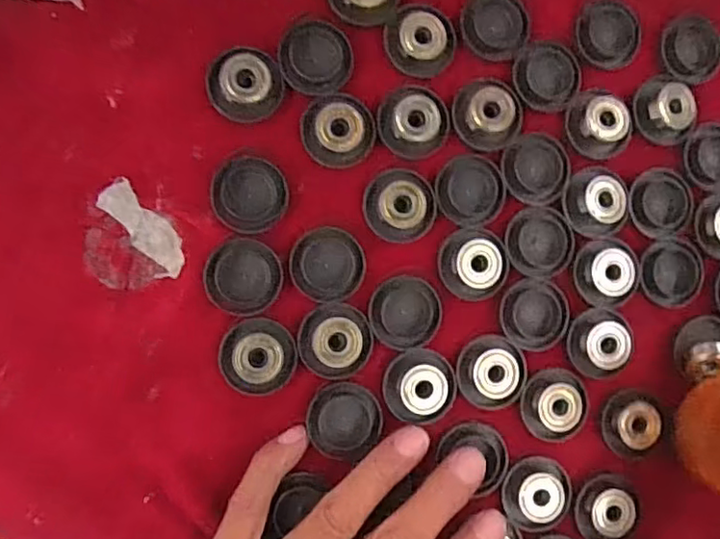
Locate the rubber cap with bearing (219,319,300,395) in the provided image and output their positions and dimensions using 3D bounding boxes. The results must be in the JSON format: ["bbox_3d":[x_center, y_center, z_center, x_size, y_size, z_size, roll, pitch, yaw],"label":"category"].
[{"bbox_3d":[-0.044,0.038,0.264,0.032,0.009,0.032,21,86,-7],"label":"rubber cap with bearing"}]

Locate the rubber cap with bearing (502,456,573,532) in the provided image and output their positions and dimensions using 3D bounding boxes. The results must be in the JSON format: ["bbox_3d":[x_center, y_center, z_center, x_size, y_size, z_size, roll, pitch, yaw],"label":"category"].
[{"bbox_3d":[0.083,0.104,0.281,0.034,0.006,0.031,0,89,-8],"label":"rubber cap with bearing"}]

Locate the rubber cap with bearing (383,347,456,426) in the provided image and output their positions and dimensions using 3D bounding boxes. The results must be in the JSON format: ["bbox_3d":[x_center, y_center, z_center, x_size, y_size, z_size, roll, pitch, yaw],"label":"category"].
[{"bbox_3d":[0.028,0.053,0.274,0.032,0.008,0.032,0,89,-8],"label":"rubber cap with bearing"}]

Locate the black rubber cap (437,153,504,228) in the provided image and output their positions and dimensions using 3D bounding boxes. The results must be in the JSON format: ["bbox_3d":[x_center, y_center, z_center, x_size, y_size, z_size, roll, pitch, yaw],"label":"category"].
[{"bbox_3d":[0.052,-0.037,0.283,0.032,0.005,0.032,0,89,-8],"label":"black rubber cap"}]

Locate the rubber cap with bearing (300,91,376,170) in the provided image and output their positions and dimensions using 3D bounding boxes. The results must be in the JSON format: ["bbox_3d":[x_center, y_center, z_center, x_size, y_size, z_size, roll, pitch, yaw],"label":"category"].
[{"bbox_3d":[-0.009,-0.063,0.272,0.031,0.007,0.033,0,89,-8],"label":"rubber cap with bearing"}]

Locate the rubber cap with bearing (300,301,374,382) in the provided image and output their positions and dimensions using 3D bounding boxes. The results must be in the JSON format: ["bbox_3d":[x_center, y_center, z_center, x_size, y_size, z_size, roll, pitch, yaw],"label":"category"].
[{"bbox_3d":[-0.010,0.032,0.268,0.032,0.007,0.033,0,89,-8],"label":"rubber cap with bearing"}]

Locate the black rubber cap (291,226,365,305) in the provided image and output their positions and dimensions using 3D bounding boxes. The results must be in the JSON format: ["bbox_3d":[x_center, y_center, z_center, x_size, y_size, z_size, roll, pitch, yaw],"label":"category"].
[{"bbox_3d":[-0.014,-0.002,0.271,0.032,0.004,0.032,0,89,-8],"label":"black rubber cap"}]

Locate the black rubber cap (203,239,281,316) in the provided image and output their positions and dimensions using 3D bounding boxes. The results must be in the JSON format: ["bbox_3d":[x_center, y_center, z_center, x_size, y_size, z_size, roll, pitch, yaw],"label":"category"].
[{"bbox_3d":[-0.050,0.003,0.265,0.033,0.004,0.032,0,89,-8],"label":"black rubber cap"}]

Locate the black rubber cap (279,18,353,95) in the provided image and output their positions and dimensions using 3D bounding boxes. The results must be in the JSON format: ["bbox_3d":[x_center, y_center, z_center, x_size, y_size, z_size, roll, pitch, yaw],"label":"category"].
[{"bbox_3d":[-0.020,-0.095,0.273,0.032,0.004,0.032,0,89,-8],"label":"black rubber cap"}]

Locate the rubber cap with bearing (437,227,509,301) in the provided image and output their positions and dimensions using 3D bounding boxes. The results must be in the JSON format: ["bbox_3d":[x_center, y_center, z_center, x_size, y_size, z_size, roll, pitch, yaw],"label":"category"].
[{"bbox_3d":[0.053,-0.003,0.280,0.032,0.007,0.032,0,89,-8],"label":"rubber cap with bearing"}]

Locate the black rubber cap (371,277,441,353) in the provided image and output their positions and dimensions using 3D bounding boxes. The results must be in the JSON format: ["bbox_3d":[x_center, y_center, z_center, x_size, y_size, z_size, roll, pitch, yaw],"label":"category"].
[{"bbox_3d":[0.021,0.020,0.276,0.032,0.004,0.032,0,89,-8],"label":"black rubber cap"}]

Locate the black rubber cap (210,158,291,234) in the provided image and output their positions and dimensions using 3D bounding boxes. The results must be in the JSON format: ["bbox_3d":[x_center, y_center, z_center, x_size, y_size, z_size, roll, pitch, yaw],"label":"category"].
[{"bbox_3d":[-0.048,-0.033,0.268,0.031,0.004,0.033,0,89,-8],"label":"black rubber cap"}]

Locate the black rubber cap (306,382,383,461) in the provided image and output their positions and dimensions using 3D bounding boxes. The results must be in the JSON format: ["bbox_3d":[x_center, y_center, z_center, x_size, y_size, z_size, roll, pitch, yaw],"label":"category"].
[{"bbox_3d":[-0.008,0.067,0.270,0.032,0.006,0.031,0,89,-8],"label":"black rubber cap"}]

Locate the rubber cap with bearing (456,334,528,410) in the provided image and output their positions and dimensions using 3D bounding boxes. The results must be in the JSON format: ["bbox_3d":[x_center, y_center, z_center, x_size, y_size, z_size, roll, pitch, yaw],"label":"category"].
[{"bbox_3d":[0.062,0.047,0.281,0.033,0.006,0.033,0,89,-8],"label":"rubber cap with bearing"}]

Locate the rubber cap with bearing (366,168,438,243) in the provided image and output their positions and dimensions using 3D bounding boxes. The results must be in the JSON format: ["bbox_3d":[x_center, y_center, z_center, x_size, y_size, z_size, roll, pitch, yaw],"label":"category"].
[{"bbox_3d":[0.019,-0.029,0.275,0.033,0.008,0.032,0,89,-8],"label":"rubber cap with bearing"}]

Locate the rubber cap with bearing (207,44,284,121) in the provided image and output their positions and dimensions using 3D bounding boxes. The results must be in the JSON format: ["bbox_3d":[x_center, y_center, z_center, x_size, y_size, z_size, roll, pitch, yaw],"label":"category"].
[{"bbox_3d":[-0.050,-0.081,0.268,0.031,0.012,0.031,0,89,-8],"label":"rubber cap with bearing"}]

